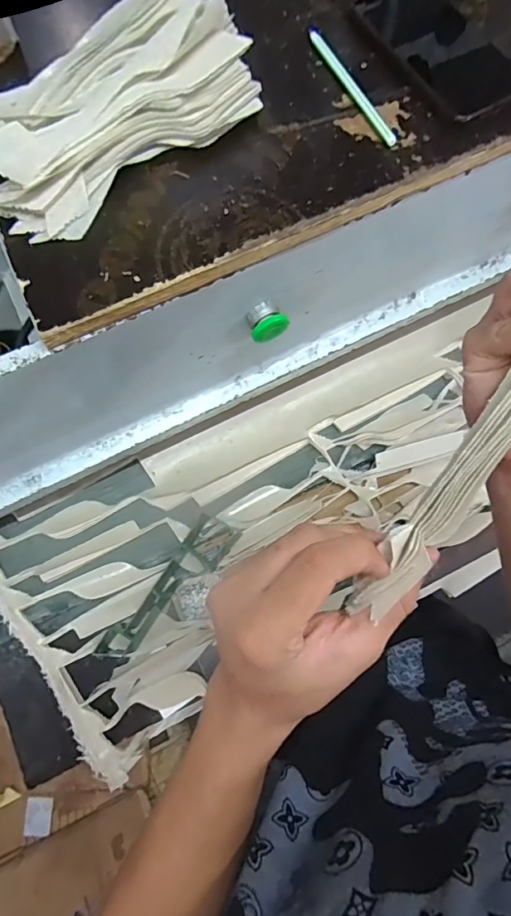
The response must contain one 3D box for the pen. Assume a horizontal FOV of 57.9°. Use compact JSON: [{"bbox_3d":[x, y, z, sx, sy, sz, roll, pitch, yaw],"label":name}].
[{"bbox_3d":[0.081,-0.320,0.395,0.010,0.009,0.145,-25,78,-7],"label":"pen"}]

